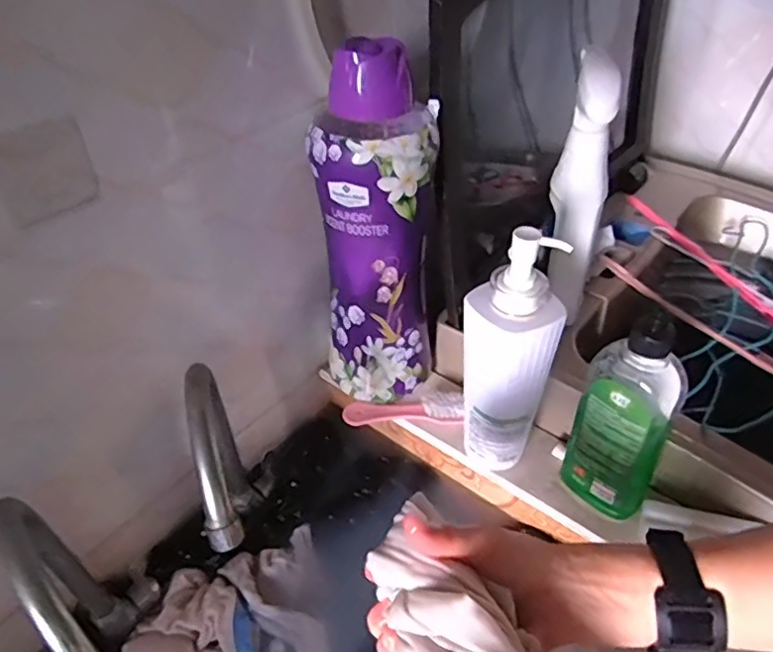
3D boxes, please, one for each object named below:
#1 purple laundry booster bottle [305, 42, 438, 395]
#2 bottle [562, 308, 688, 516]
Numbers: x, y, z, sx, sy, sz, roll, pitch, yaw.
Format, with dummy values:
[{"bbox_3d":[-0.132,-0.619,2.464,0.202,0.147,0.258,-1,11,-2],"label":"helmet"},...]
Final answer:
[{"bbox_3d":[-0.003,-0.078,0.567,0.106,0.328,0.081,-28,47,-28],"label":"purple laundry booster bottle"},{"bbox_3d":[0.199,0.074,0.506,0.071,0.198,0.056,29,49,32],"label":"bottle"}]

